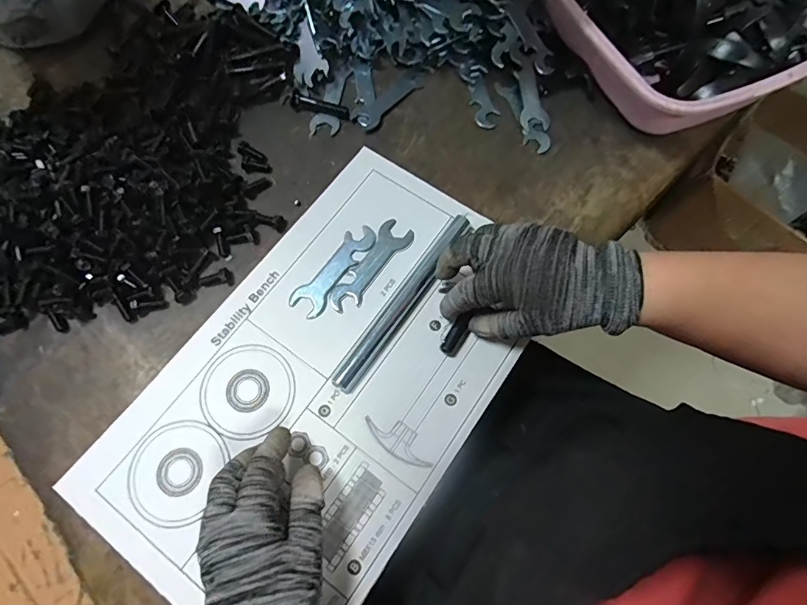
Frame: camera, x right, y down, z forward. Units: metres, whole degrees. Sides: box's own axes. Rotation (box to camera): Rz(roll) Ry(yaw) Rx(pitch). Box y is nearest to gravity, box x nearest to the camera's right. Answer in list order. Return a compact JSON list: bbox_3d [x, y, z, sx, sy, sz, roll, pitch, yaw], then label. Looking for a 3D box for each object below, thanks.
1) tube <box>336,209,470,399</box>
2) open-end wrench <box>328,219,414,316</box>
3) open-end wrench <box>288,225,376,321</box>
[{"bbox_3d":[0.001,-0.002,0.371,0.018,0.017,0.171,34,74,12],"label":"tube"},{"bbox_3d":[-0.028,-0.031,0.388,0.029,0.004,0.093,33,74,12],"label":"open-end wrench"},{"bbox_3d":[-0.059,-0.029,0.388,0.029,0.004,0.093,34,74,12],"label":"open-end wrench"}]

